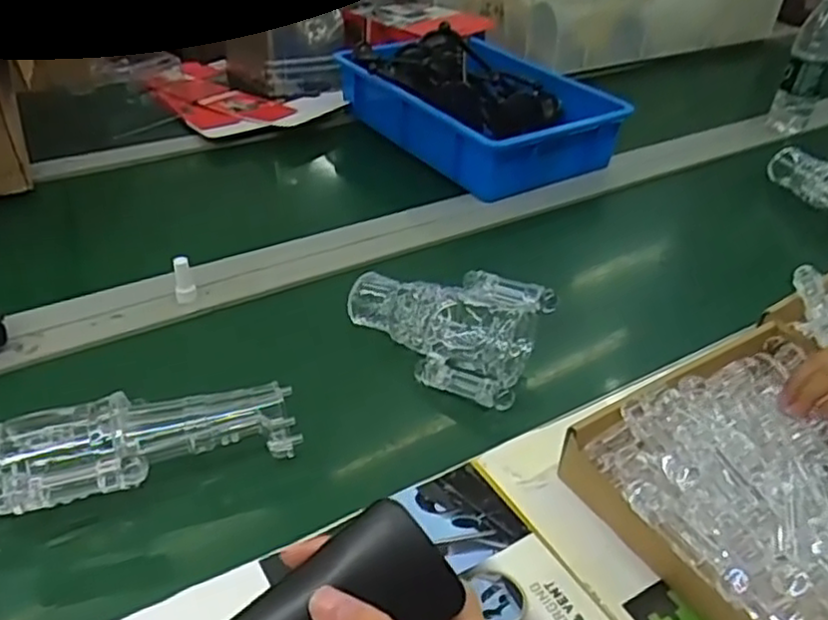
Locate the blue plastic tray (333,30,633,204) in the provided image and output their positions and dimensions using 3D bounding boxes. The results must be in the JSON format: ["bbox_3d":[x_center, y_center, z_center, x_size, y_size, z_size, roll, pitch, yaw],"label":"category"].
[{"bbox_3d":[0.093,-0.318,1.081,0.264,0.108,0.394,-22,45,-30],"label":"blue plastic tray"}]

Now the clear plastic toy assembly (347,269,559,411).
[{"bbox_3d":[0.026,0.007,0.676,0.186,0.059,0.114,21,40,20],"label":"clear plastic toy assembly"}]

